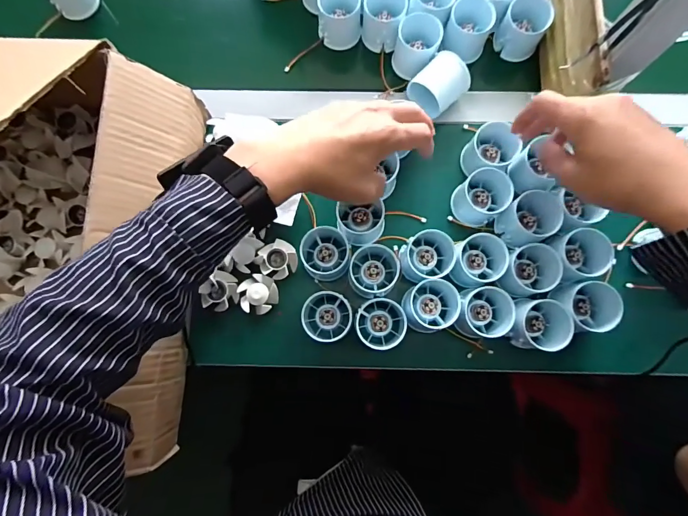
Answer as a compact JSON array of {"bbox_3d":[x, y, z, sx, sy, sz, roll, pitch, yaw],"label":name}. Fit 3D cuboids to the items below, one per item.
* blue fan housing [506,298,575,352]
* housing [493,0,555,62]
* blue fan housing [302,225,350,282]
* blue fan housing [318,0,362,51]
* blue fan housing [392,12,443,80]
[{"bbox_3d":[0.207,0.071,0.409,0.050,0.047,0.055,15,80,4],"label":"blue fan housing"},{"bbox_3d":[0.219,-0.281,0.471,0.052,0.047,0.053,29,81,6],"label":"housing"},{"bbox_3d":[-0.022,-0.006,0.431,0.054,0.026,0.058,0,80,1],"label":"blue fan housing"},{"bbox_3d":[-0.006,-0.301,0.477,0.055,0.050,0.061,-5,79,0],"label":"blue fan housing"},{"bbox_3d":[0.089,-0.256,0.469,0.051,0.044,0.057,18,80,4],"label":"blue fan housing"}]

